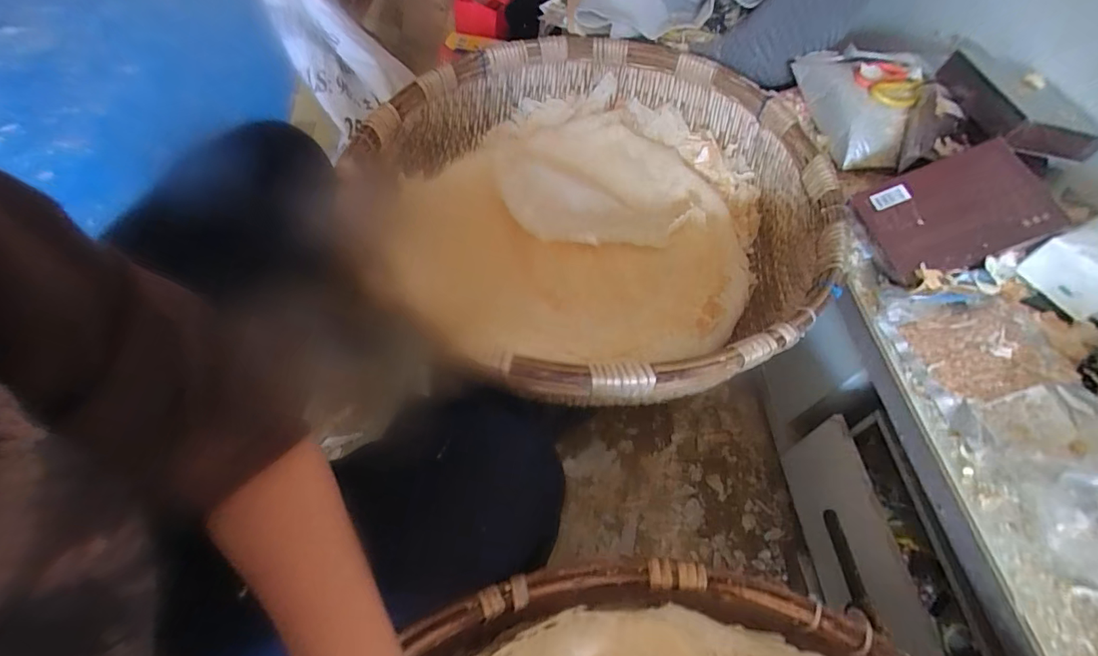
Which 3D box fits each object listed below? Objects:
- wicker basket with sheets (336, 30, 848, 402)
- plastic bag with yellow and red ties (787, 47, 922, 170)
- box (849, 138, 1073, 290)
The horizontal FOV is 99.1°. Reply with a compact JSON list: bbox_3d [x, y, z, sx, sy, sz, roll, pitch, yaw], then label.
[{"bbox_3d":[0.066,-0.200,0.715,0.635,0.170,0.685,2,55,-3],"label":"wicker basket with sheets"},{"bbox_3d":[0.498,-0.367,0.742,0.136,0.078,0.287,-1,55,-5],"label":"plastic bag with yellow and red ties"},{"bbox_3d":[0.491,-0.141,0.573,0.175,0.034,0.140,-21,69,17],"label":"box"}]

